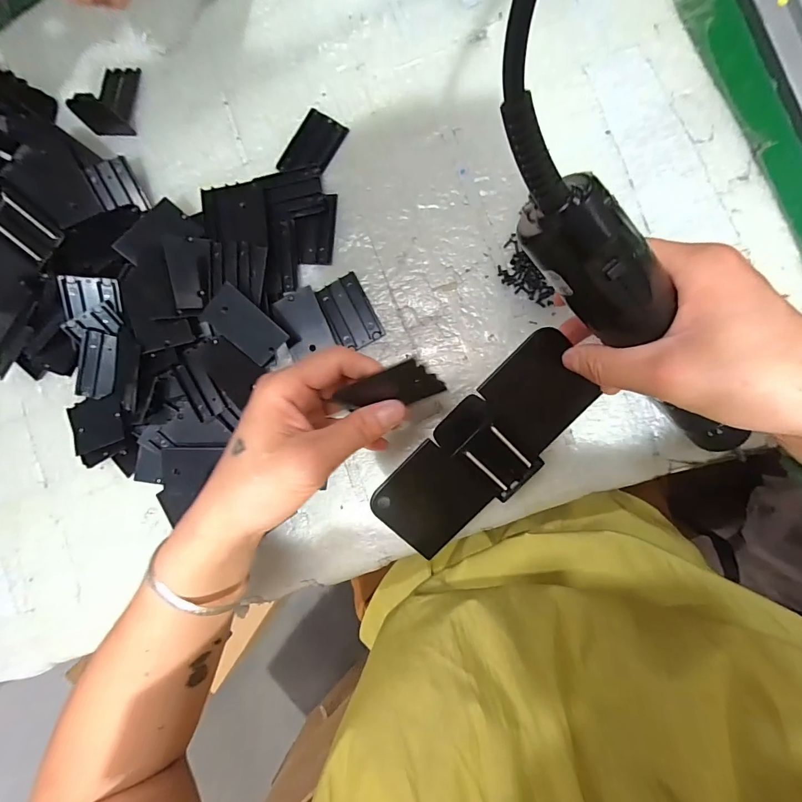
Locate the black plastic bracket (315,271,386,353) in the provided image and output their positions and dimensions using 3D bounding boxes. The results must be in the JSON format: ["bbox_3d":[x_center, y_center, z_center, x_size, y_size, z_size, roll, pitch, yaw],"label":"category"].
[{"bbox_3d":[-0.039,-0.067,0.300,0.034,0.004,0.054,-27,85,7],"label":"black plastic bracket"}]

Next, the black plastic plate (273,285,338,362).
[{"bbox_3d":[-0.075,-0.059,0.303,0.035,0.006,0.047,-23,87,2],"label":"black plastic plate"}]

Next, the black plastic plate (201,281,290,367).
[{"bbox_3d":[-0.114,-0.055,0.290,0.035,0.007,0.055,-41,110,13],"label":"black plastic plate"}]

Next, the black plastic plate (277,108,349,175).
[{"bbox_3d":[-0.068,-0.197,0.305,0.035,0.007,0.052,32,93,7],"label":"black plastic plate"}]

